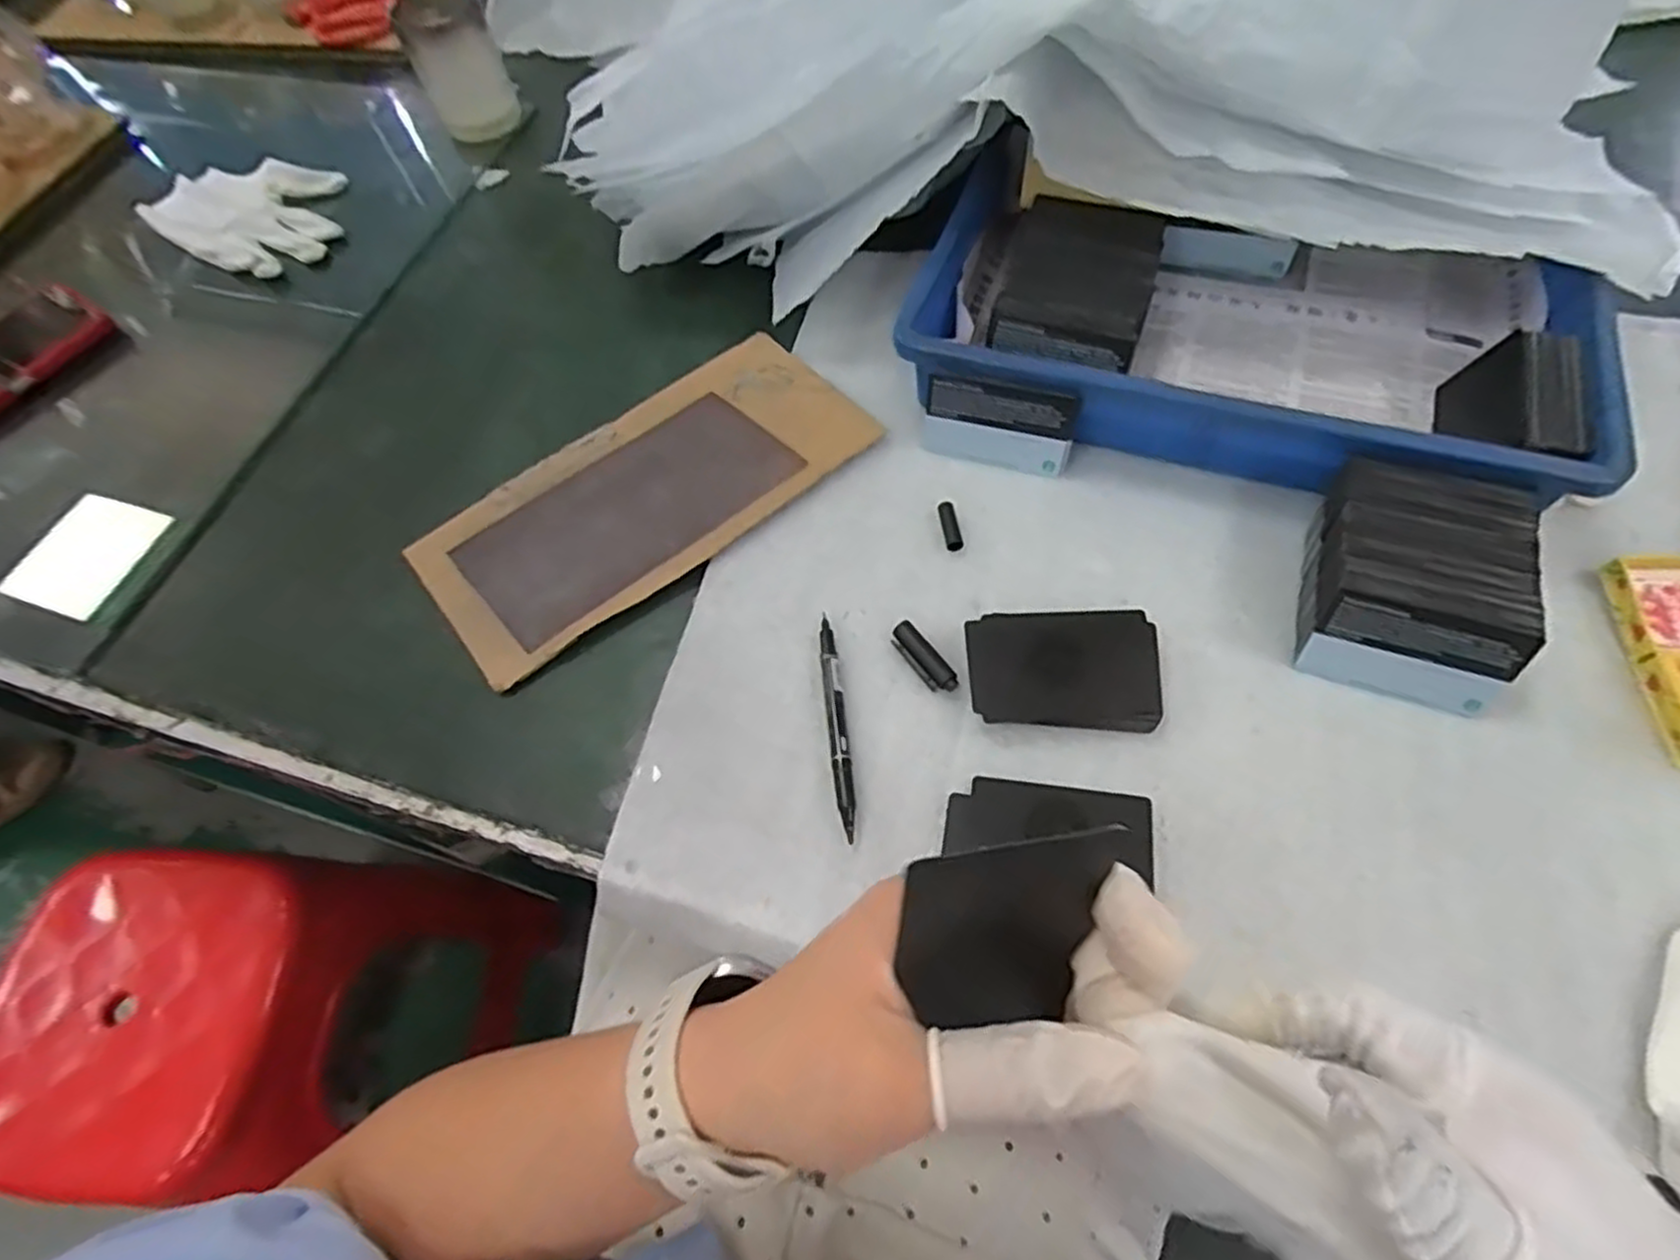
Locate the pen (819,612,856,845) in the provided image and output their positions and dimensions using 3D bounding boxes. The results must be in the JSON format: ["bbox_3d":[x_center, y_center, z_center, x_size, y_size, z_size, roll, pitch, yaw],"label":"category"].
[{"bbox_3d":[-0.002,0.048,0.404,0.010,0.011,0.122,-8,61,1],"label":"pen"}]

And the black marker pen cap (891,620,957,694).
[{"bbox_3d":[0.045,0.016,0.417,0.014,0.012,0.045,-34,64,-13],"label":"black marker pen cap"}]

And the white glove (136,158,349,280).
[{"bbox_3d":[-0.494,-0.355,0.664,0.193,0.033,0.135,33,69,20],"label":"white glove"}]

